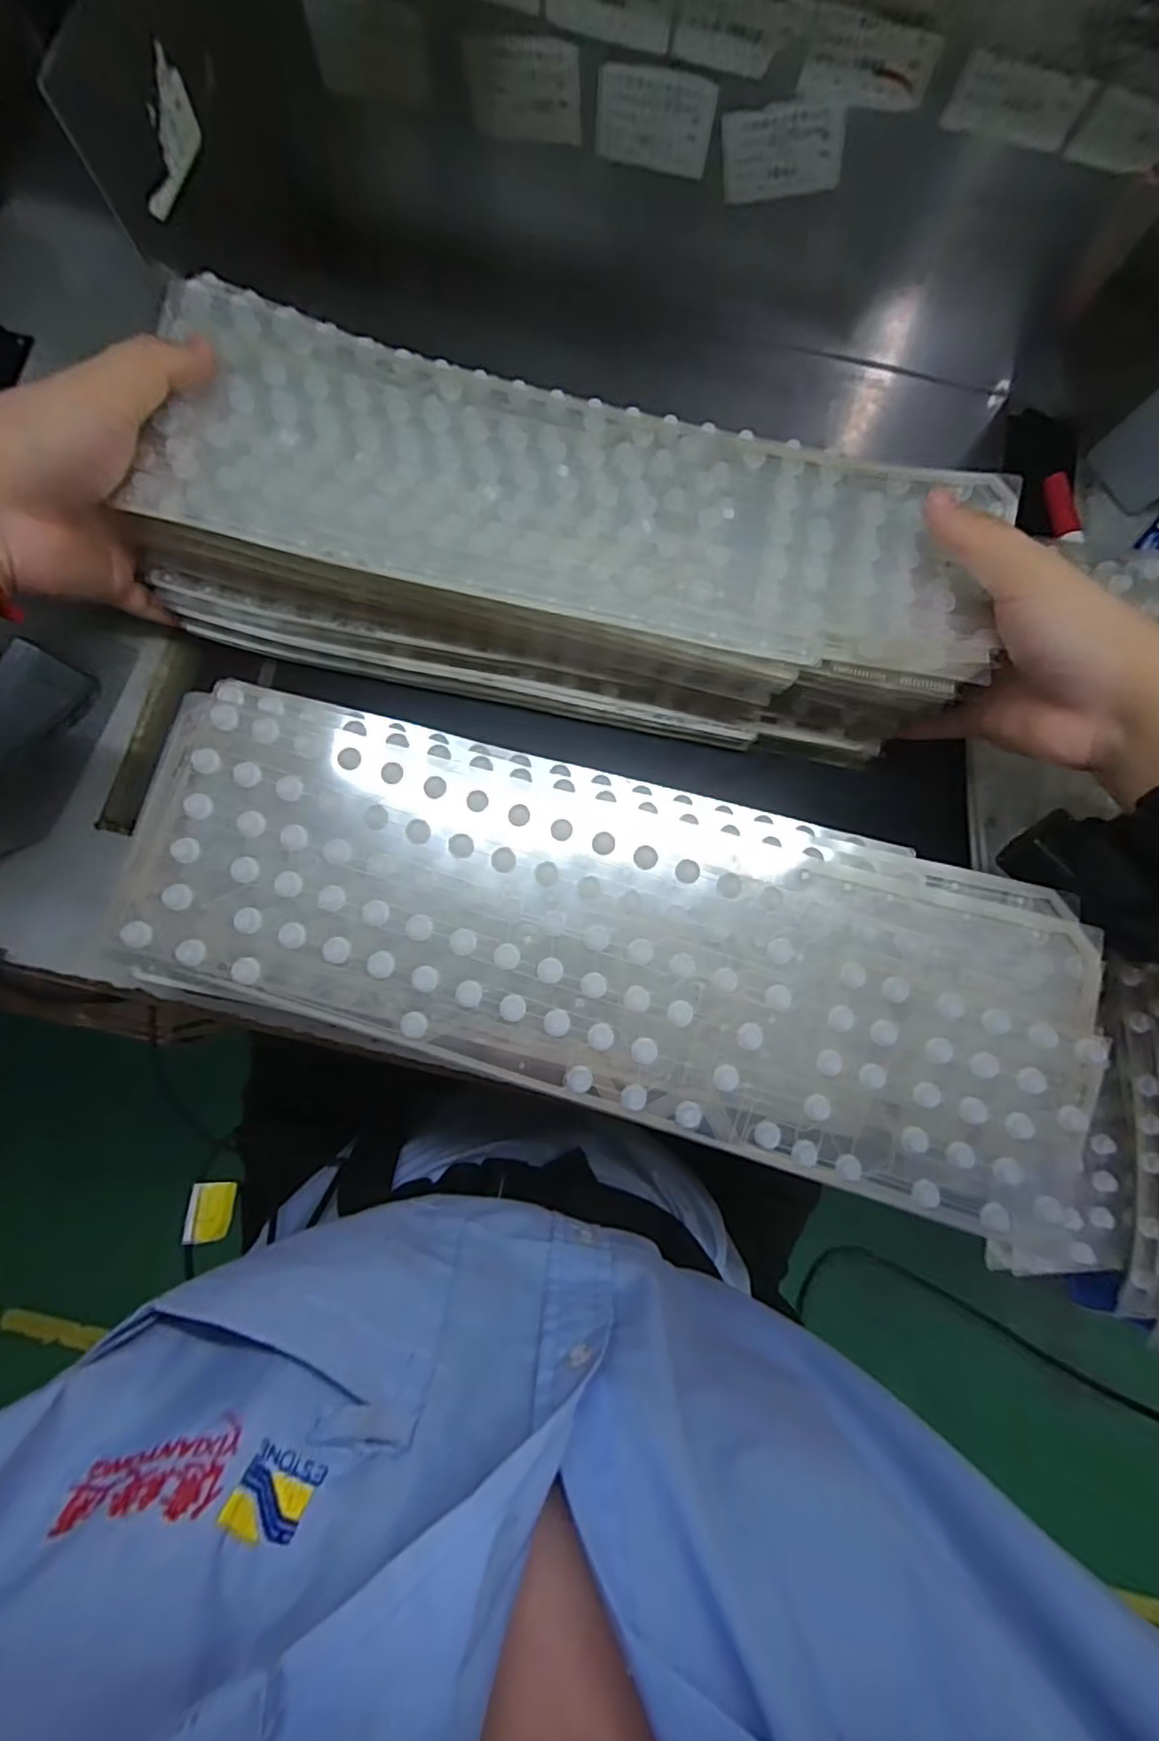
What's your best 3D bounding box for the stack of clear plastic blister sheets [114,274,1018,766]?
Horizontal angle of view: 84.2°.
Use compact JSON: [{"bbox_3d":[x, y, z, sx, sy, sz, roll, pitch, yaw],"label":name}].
[{"bbox_3d":[-0.004,-0.166,0.336,0.394,0.094,0.134,12,81,-1],"label":"stack of clear plastic blister sheets"}]

